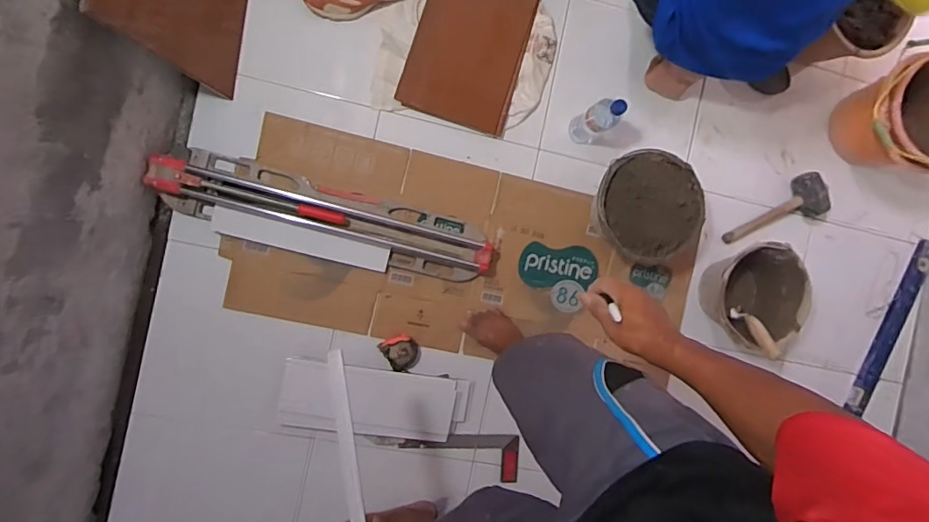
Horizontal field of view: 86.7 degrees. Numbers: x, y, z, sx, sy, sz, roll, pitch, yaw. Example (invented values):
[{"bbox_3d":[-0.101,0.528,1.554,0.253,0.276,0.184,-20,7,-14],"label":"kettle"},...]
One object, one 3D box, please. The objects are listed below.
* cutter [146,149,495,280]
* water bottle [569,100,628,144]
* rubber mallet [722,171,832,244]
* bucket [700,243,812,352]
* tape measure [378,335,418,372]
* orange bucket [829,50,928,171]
[{"bbox_3d":[-0.298,-0.100,1.110,0.731,0.099,0.149,15,89,-9],"label":"cutter"},{"bbox_3d":[0.315,-0.328,1.127,0.063,0.225,0.073,-36,96,-7],"label":"water bottle"},{"bbox_3d":[0.822,-0.131,1.293,0.293,0.056,0.116,-25,95,-8],"label":"rubber mallet"},{"bbox_3d":[0.714,0.089,1.242,0.230,0.155,0.258,-5,92,-9],"label":"bucket"},{"bbox_3d":[-0.150,0.221,1.182,0.081,0.041,0.091,-32,95,-7],"label":"tape measure"},{"bbox_3d":[1.114,-0.361,1.242,0.323,0.215,0.260,-16,93,-8],"label":"orange bucket"}]

